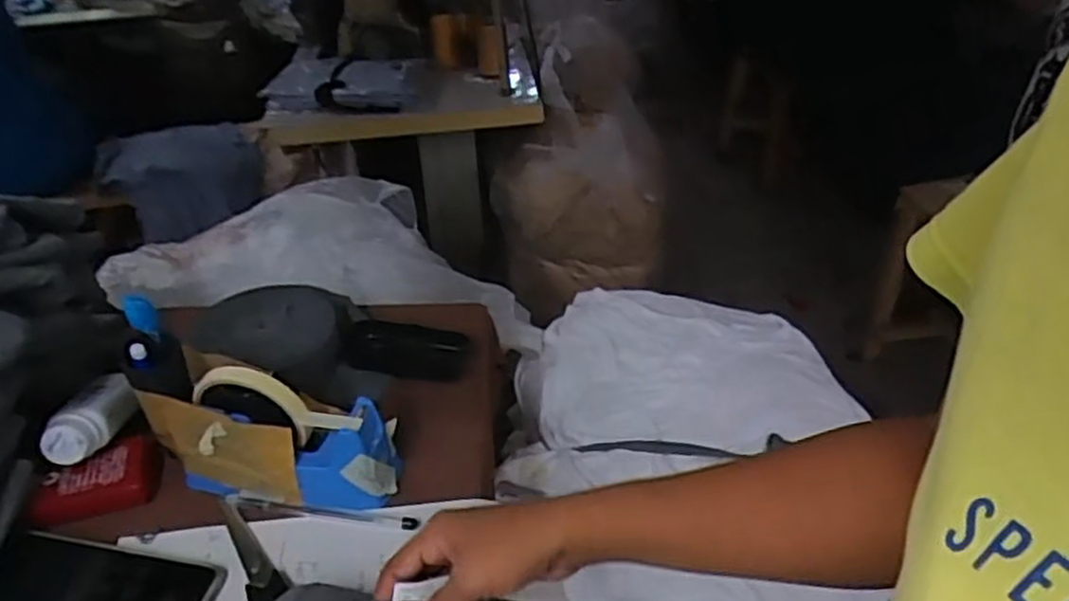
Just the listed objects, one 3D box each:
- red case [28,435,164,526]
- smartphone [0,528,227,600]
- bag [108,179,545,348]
[{"bbox_3d":[-0.323,0.133,0.557,0.084,0.031,0.049,-14,37,-16],"label":"red case"},{"bbox_3d":[-0.289,0.192,0.495,0.150,0.014,0.079,3,36,8],"label":"smartphone"},{"bbox_3d":[-0.252,-0.052,0.941,0.489,0.097,0.264,-4,36,-2],"label":"bag"}]

